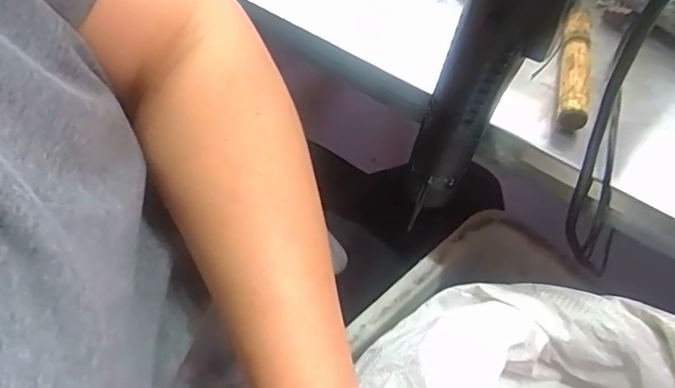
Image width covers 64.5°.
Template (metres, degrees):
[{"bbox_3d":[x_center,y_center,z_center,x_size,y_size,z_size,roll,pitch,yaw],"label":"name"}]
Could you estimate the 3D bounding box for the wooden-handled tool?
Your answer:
[{"bbox_3d":[0.143,-0.078,0.325,0.016,0.018,0.093,11,57,10],"label":"wooden-handled tool"}]

